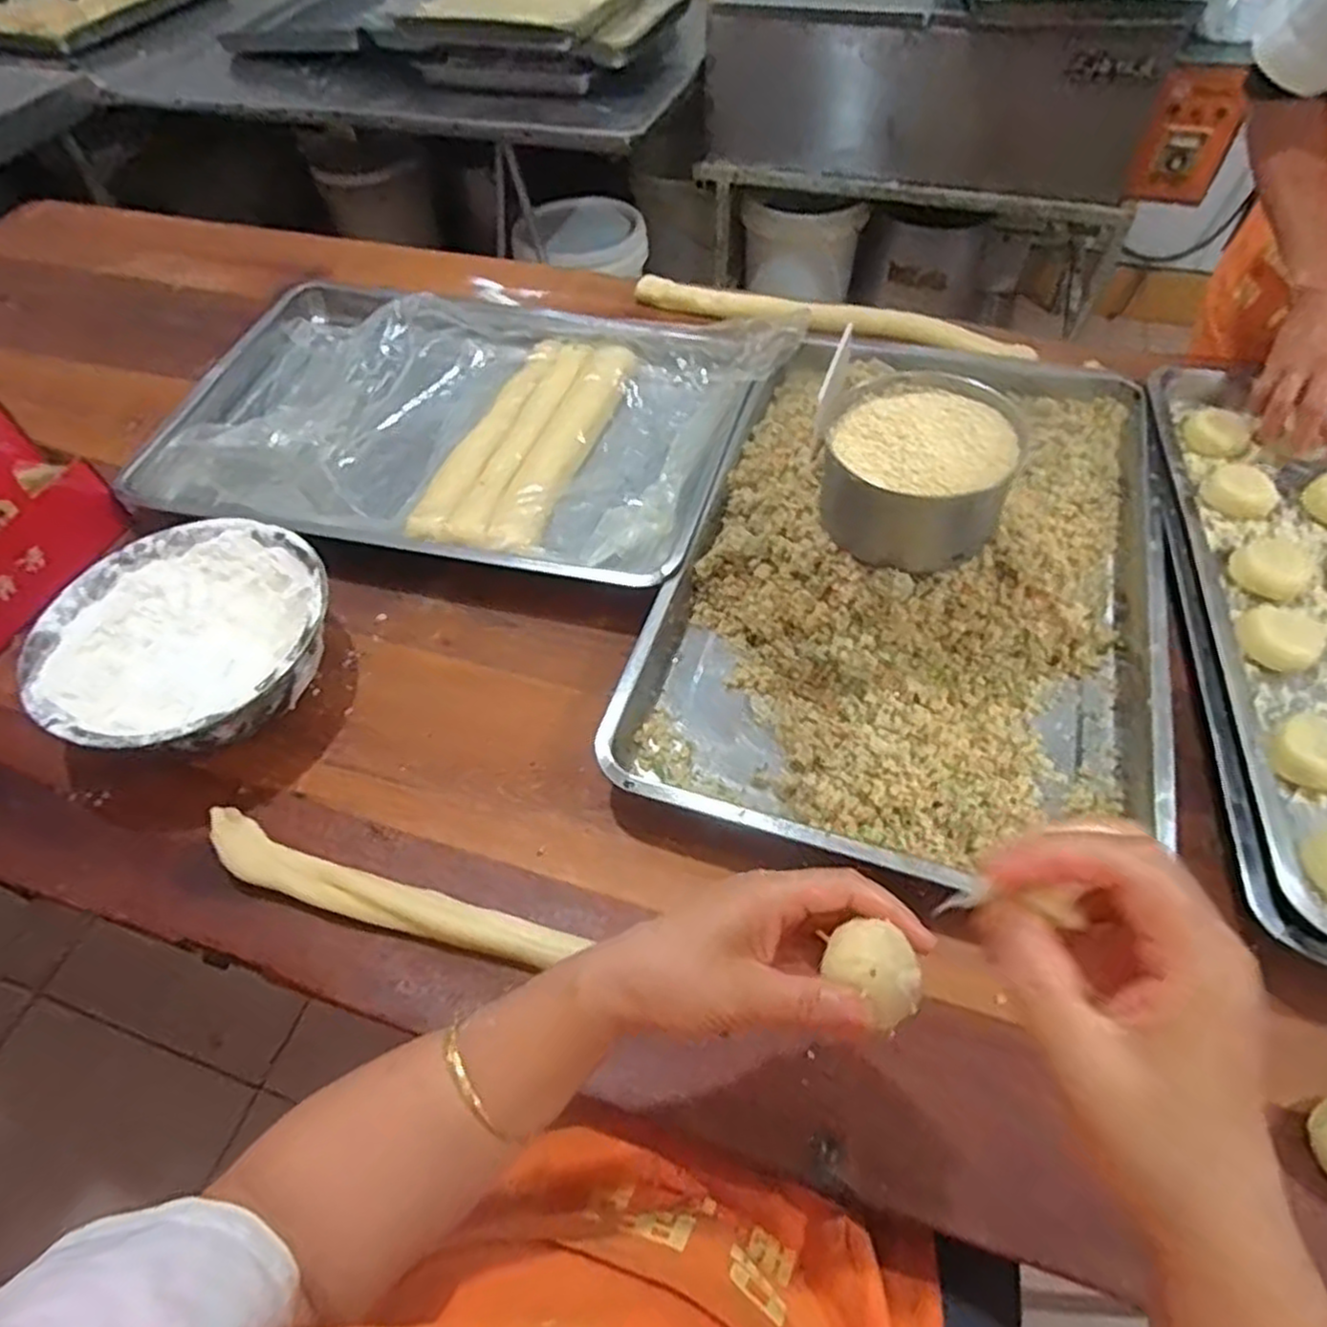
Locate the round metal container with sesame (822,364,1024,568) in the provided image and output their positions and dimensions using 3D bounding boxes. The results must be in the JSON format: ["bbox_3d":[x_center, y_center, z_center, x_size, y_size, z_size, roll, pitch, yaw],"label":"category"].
[{"bbox_3d":[0.192,-0.150,0.572,0.131,0.064,0.144,-1,54,2],"label":"round metal container with sesame"}]

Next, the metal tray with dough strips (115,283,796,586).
[{"bbox_3d":[-0.228,-0.269,0.810,0.622,0.045,0.408,16,56,14],"label":"metal tray with dough strips"}]

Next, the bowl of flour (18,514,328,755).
[{"bbox_3d":[-0.387,-0.015,0.635,0.217,0.090,0.216,-1,54,2],"label":"bowl of flour"}]

